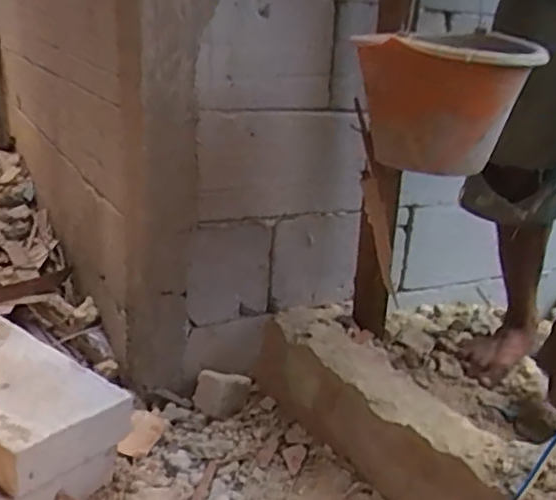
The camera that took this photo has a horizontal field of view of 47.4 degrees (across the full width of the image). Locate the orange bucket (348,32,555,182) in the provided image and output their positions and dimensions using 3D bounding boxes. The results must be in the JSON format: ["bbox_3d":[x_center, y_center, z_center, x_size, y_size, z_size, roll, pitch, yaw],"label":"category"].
[{"bbox_3d":[0.211,-0.198,0.852,0.210,0.174,0.210,7,21,6],"label":"orange bucket"}]

